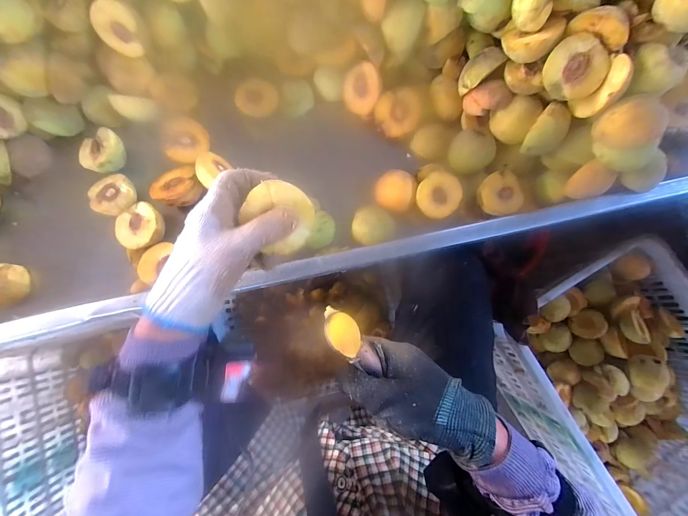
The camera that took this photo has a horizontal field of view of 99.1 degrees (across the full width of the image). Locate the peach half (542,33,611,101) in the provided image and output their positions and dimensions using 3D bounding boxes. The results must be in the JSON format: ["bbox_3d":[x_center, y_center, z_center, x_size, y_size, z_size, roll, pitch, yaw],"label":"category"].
[{"bbox_3d":[0.256,-0.211,0.332,0.060,0.029,0.060,-3,107,8],"label":"peach half"}]

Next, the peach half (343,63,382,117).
[{"bbox_3d":[0.030,-0.246,0.429,0.062,0.029,0.062,13,121,23],"label":"peach half"}]

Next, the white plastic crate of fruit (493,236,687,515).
[{"bbox_3d":[0.546,0.263,0.619,0.338,0.251,0.504,-26,84,-4],"label":"white plastic crate of fruit"}]

